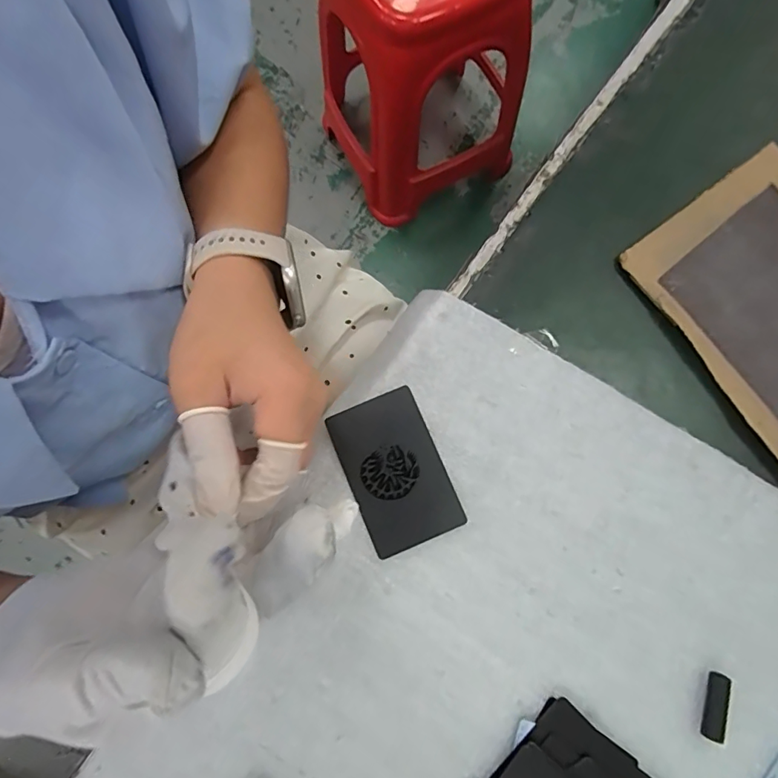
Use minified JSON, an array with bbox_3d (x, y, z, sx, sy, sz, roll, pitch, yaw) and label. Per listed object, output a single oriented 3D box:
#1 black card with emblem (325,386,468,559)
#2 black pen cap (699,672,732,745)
[{"bbox_3d":[0.003,0.046,0.267,0.053,0.004,0.084,-23,82,0],"label":"black card with emblem"},{"bbox_3d":[0.167,0.162,0.239,0.009,0.008,0.030,19,80,5],"label":"black pen cap"}]

